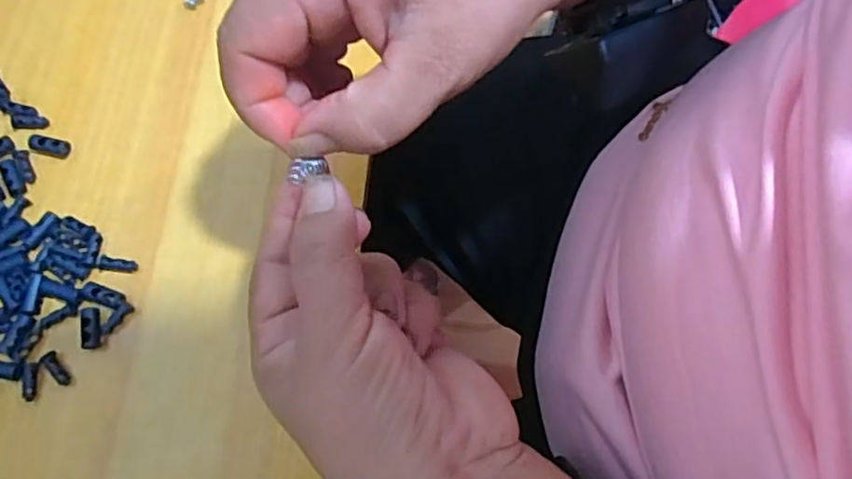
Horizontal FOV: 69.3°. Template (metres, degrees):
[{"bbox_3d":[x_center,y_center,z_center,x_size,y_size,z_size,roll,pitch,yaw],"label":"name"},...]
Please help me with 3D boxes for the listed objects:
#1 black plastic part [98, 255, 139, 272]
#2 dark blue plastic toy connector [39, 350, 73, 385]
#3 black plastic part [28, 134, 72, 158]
[{"bbox_3d":[-0.145,0.011,0.288,0.018,0.004,0.006,7,72,1],"label":"black plastic part"},{"bbox_3d":[-0.164,0.057,0.273,0.007,0.005,0.018,-41,77,-13],"label":"dark blue plastic toy connector"},{"bbox_3d":[-0.187,-0.047,0.306,0.019,0.005,0.009,12,72,2],"label":"black plastic part"}]

